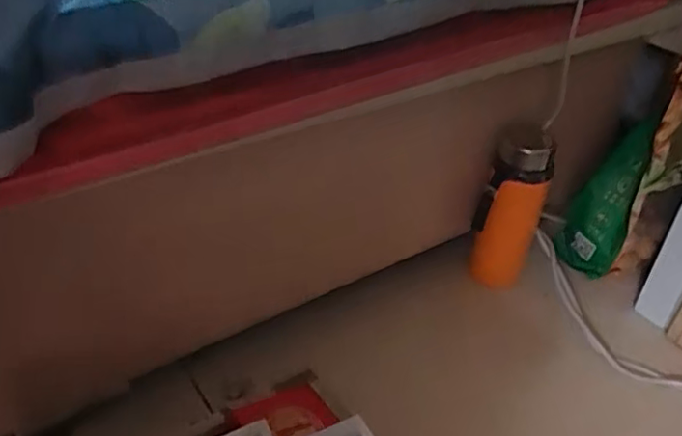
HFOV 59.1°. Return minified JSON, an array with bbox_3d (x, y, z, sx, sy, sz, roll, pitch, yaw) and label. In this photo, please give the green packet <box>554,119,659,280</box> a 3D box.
[{"bbox_3d":[0.373,-0.024,0.860,0.064,0.234,0.077,8,38,7],"label":"green packet"}]

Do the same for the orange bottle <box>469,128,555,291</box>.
[{"bbox_3d":[0.235,-0.014,0.822,0.074,0.225,0.079,19,40,20],"label":"orange bottle"}]

